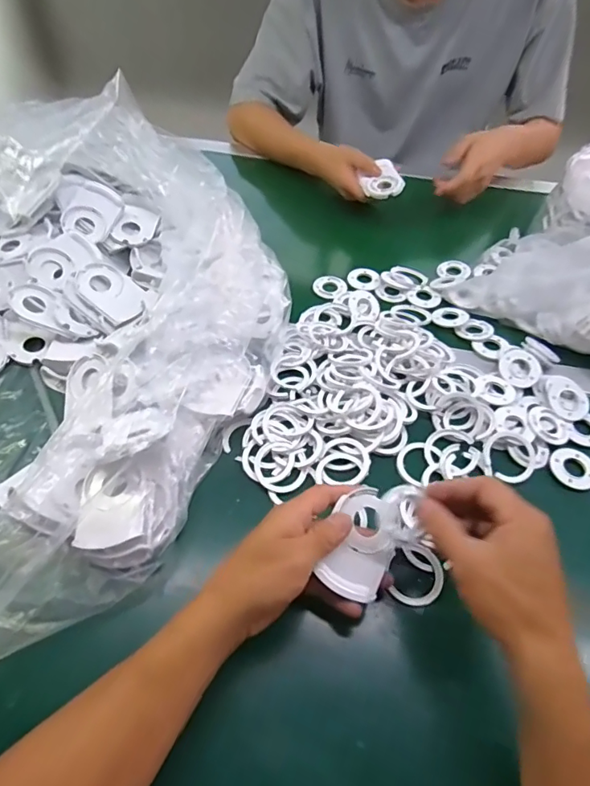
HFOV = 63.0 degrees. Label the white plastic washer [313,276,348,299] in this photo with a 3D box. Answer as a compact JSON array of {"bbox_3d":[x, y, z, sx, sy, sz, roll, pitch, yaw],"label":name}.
[{"bbox_3d":[0.048,-0.141,0.645,0.042,0.009,0.041,0,59,0],"label":"white plastic washer"}]

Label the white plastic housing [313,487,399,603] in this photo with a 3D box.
[{"bbox_3d":[0.053,0.118,0.384,0.051,0.030,0.077,19,53,13],"label":"white plastic housing"}]

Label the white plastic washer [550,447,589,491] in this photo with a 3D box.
[{"bbox_3d":[0.278,0.075,0.479,0.041,0.007,0.045,1,51,-1],"label":"white plastic washer"}]

